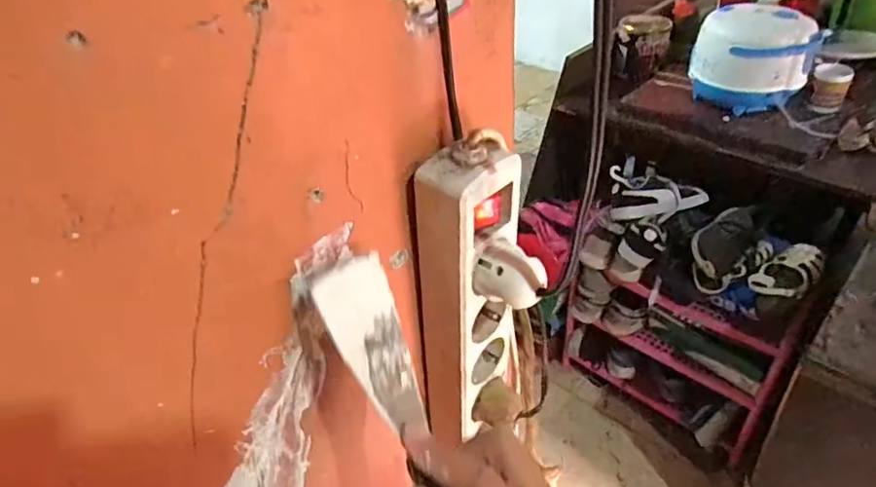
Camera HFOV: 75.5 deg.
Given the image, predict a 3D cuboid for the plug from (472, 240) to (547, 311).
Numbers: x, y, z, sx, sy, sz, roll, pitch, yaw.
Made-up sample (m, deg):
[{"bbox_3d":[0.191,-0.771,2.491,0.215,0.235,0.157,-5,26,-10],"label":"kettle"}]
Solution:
[{"bbox_3d":[0.044,0.019,0.336,0.041,0.032,0.030,20,21,16],"label":"plug"}]

